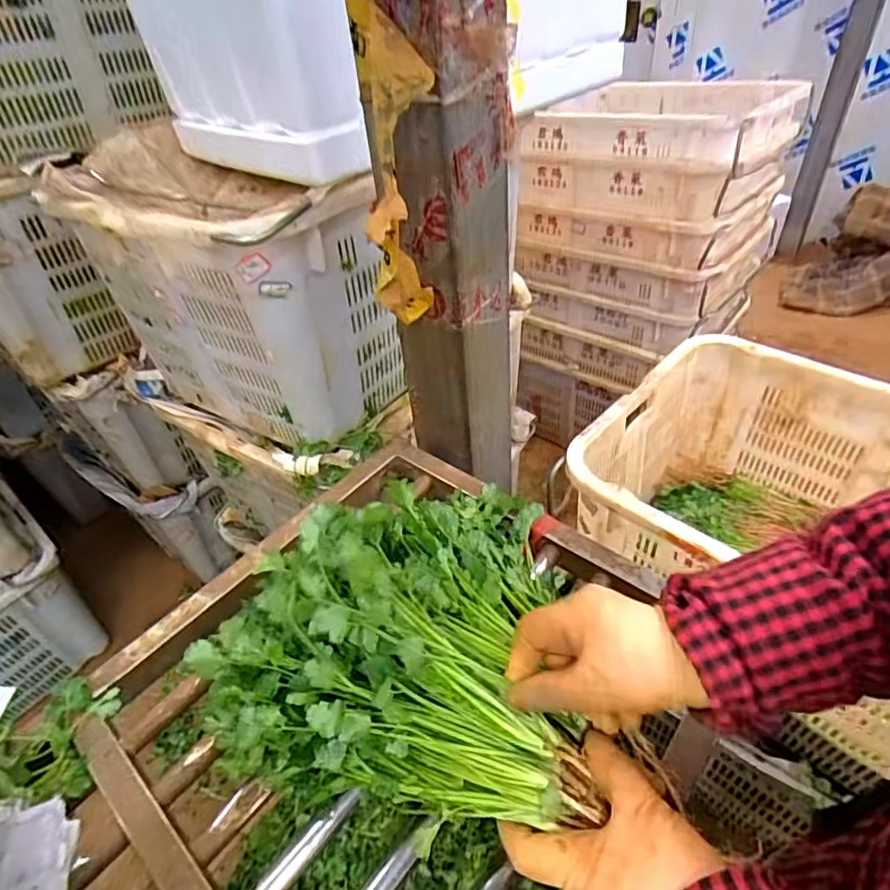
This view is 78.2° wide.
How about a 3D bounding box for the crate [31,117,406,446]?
[{"bbox_3d":[-0.300,-0.220,0.808,0.467,0.336,0.252,24,50,30],"label":"crate"}]

